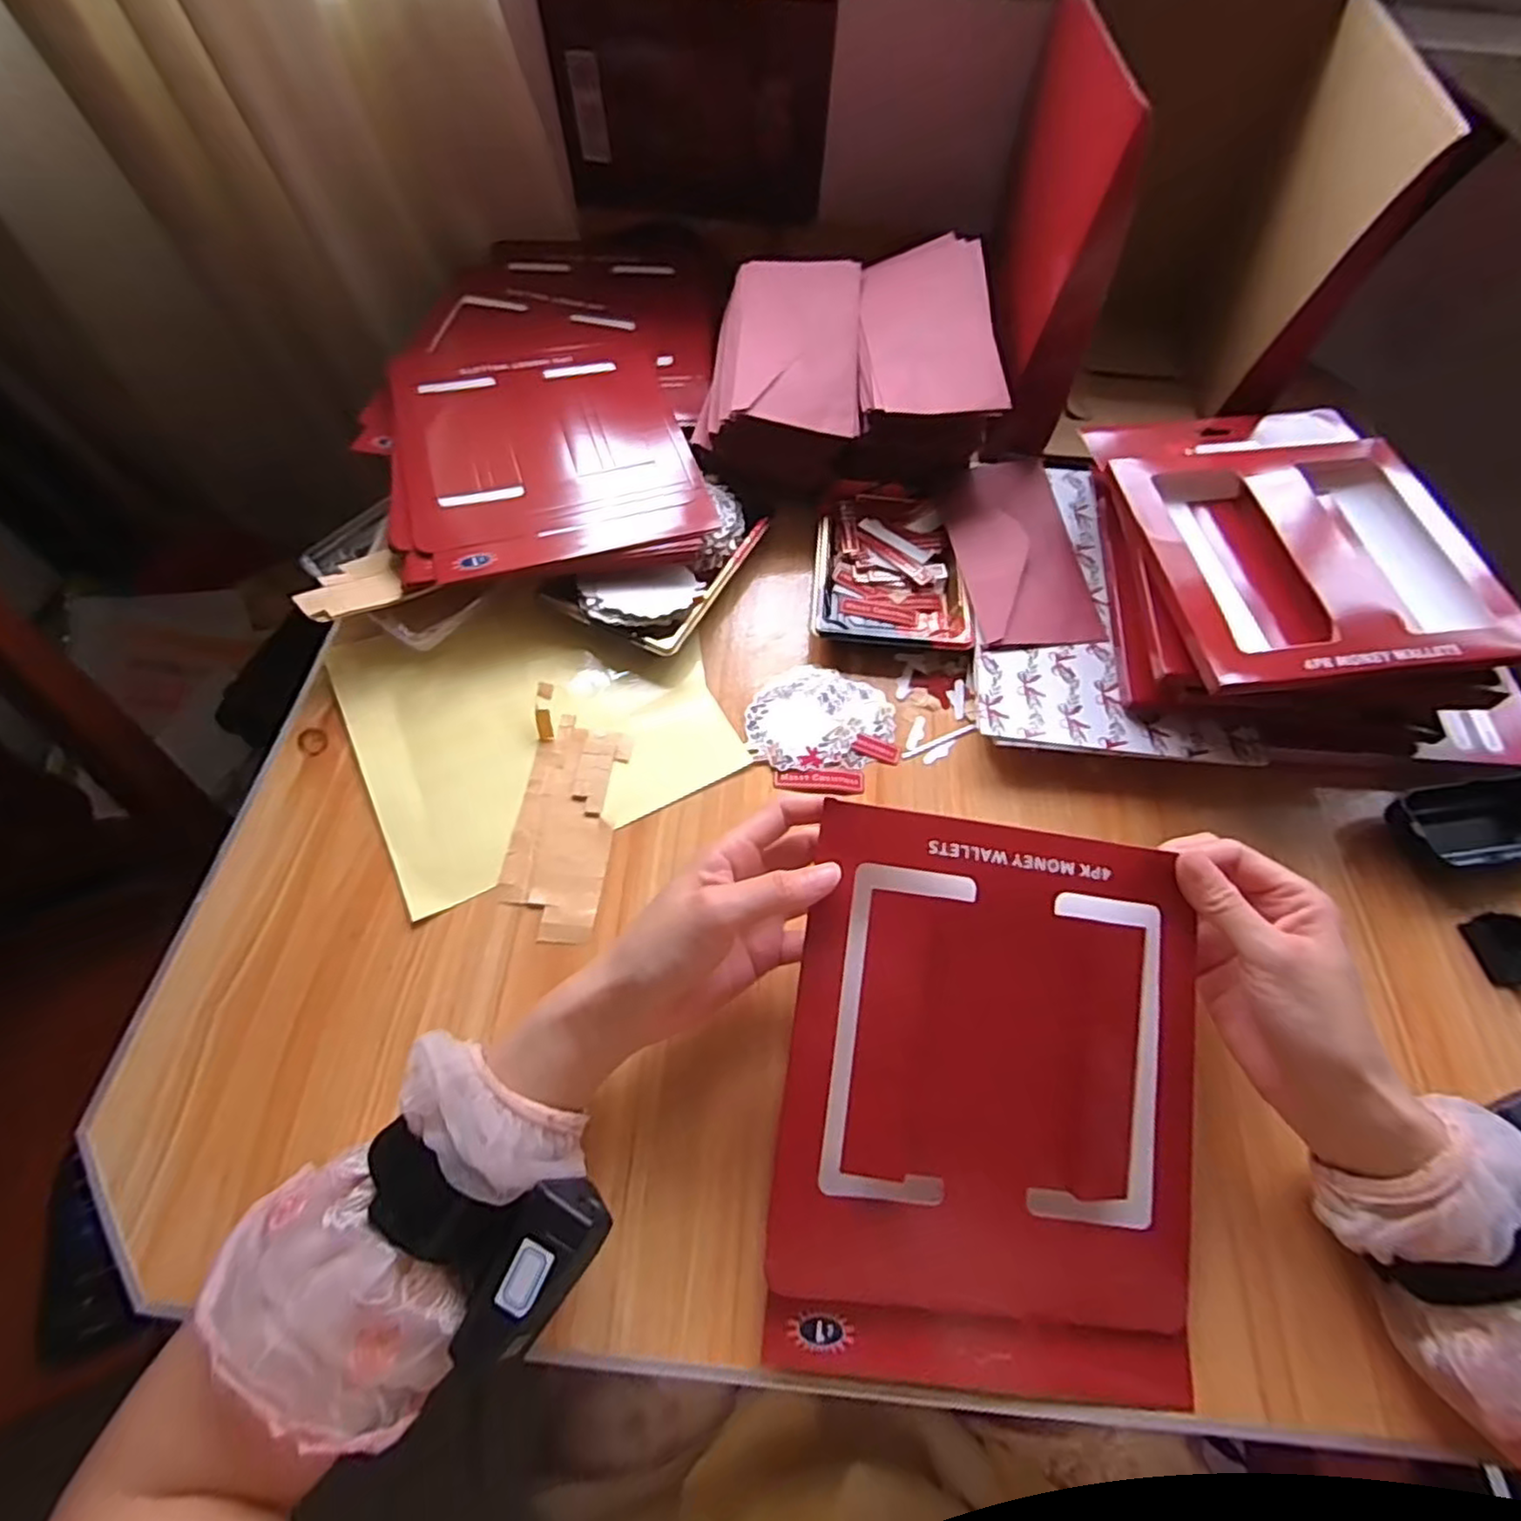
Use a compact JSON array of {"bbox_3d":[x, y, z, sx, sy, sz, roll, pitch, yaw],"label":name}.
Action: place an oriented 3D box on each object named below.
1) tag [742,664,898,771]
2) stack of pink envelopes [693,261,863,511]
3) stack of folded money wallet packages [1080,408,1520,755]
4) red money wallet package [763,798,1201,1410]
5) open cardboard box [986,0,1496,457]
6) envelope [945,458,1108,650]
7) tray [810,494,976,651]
[{"bbox_3d":[0.042,-0.032,0.474,0.098,0.004,0.083,-2,62,-3],"label":"tag"},{"bbox_3d":[0.016,-0.310,0.556,0.119,0.063,0.198,3,62,0],"label":"stack of pink envelopes"},{"bbox_3d":[0.344,-0.140,0.477,0.211,0.075,0.261,0,62,-2],"label":"stack of folded money wallet packages"},{"bbox_3d":[0.110,0.155,0.322,0.190,0.008,0.244,8,82,-5],"label":"red money wallet package"},{"bbox_3d":[0.312,-0.401,0.557,0.213,0.255,0.255,5,62,1],"label":"open cardboard box"},{"bbox_3d":[0.192,-0.161,0.522,0.089,0.014,0.179,-3,62,-5],"label":"envelope"},{"bbox_3d":[0.097,-0.146,0.530,0.111,0.024,0.149,5,62,1],"label":"tray"}]

